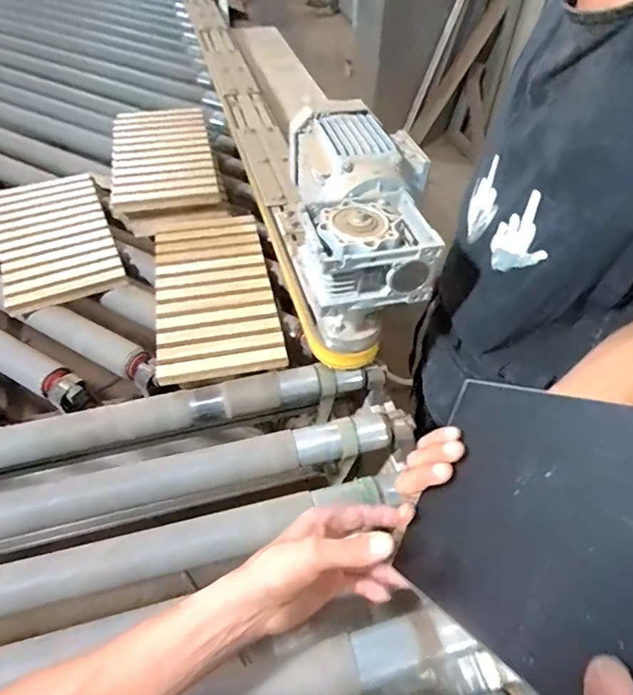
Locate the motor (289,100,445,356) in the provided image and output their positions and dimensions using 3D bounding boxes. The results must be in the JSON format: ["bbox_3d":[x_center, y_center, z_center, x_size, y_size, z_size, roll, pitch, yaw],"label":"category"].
[{"bbox_3d":[0.061,-0.190,0.664,0.177,0.183,0.344,-5,64,-4],"label":"motor"}]

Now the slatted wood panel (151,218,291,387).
[{"bbox_3d":[-0.172,-0.099,0.773,0.184,0.019,0.349,-10,50,-8],"label":"slatted wood panel"}]

